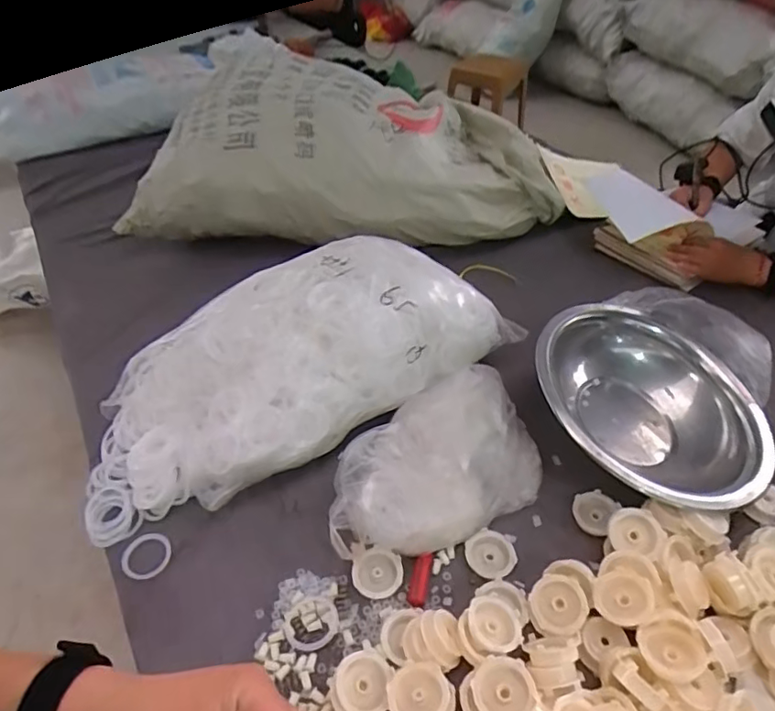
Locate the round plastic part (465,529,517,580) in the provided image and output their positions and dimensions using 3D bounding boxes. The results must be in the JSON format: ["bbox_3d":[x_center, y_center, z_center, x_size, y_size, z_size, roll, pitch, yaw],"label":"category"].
[{"bbox_3d":[0.115,0.223,0.609,0.050,0.017,0.056,-8,44,-6],"label":"round plastic part"}]

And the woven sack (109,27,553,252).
[{"bbox_3d":[-0.067,-0.391,1.024,0.744,0.233,0.377,1,44,2],"label":"woven sack"}]

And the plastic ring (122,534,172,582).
[{"bbox_3d":[-0.275,0.229,0.621,0.058,0.008,0.053,-5,52,6],"label":"plastic ring"}]

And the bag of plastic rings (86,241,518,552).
[{"bbox_3d":[-0.111,0.001,0.720,0.577,0.179,0.230,-21,47,-19],"label":"bag of plastic rings"}]

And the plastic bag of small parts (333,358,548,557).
[{"bbox_3d":[0.055,0.129,0.660,0.293,0.075,0.186,-26,49,-23],"label":"plastic bag of small parts"}]

